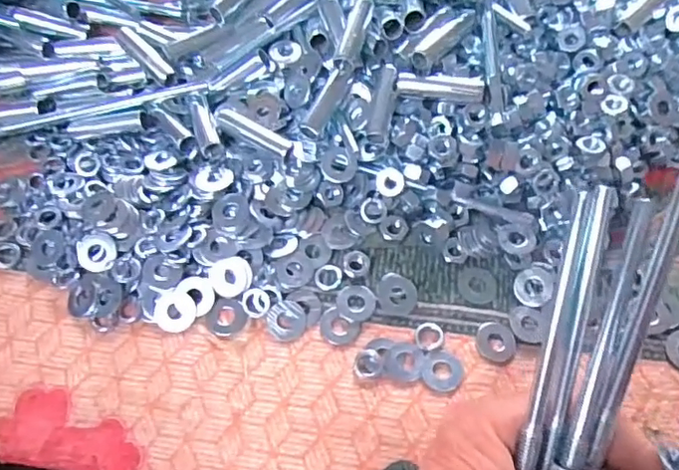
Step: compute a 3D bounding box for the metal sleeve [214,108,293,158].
[{"bbox_3d":[-0.044,-0.053,0.296,0.044,0.012,0.010,27,69,13],"label":"metal sleeve"}]

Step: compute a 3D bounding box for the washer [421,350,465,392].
[{"bbox_3d":[0.046,0.061,0.253,0.018,0.004,0.018,-4,66,0],"label":"washer"}]

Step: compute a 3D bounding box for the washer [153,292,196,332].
[{"bbox_3d":[-0.078,0.037,0.269,0.019,0.005,0.018,-1,66,1],"label":"washer"}]

